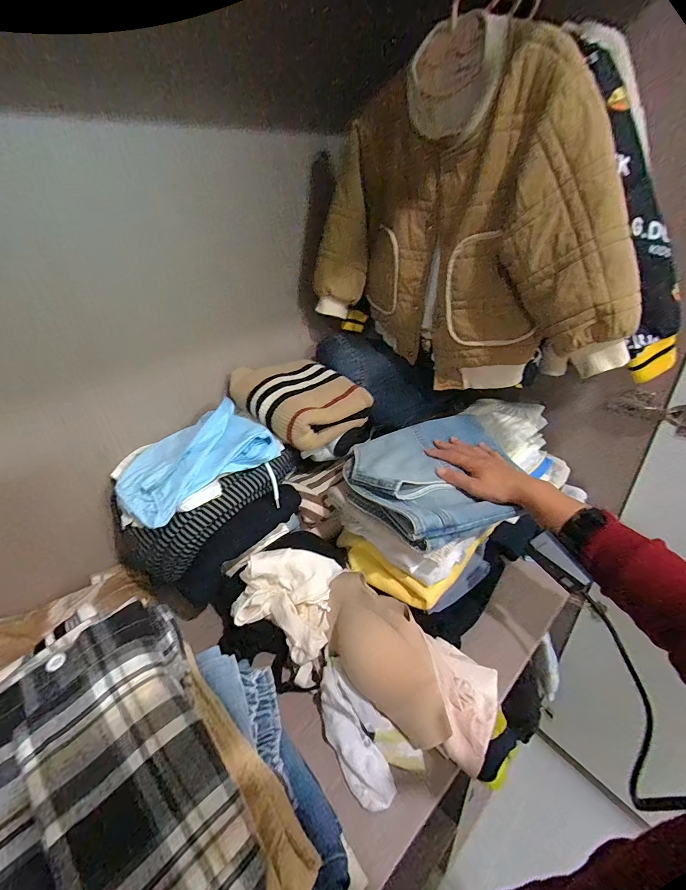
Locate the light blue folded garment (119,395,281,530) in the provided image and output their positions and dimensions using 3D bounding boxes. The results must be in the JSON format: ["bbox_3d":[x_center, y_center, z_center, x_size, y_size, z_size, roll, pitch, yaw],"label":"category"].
[{"bbox_3d":[-0.230,0.008,0.538,0.216,0.067,0.176,-27,38,-30],"label":"light blue folded garment"}]

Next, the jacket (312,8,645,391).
[{"bbox_3d":[0.155,-0.282,0.500,0.101,0.382,0.468,-31,40,-34],"label":"jacket"}]

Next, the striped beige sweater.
[{"bbox_3d":[-0.077,-0.078,0.626,0.175,0.091,0.187,-26,37,-28],"label":"striped beige sweater"}]

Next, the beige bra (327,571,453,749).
[{"bbox_3d":[0.046,0.251,0.444,0.084,0.097,0.197,-26,37,-28],"label":"beige bra"}]

